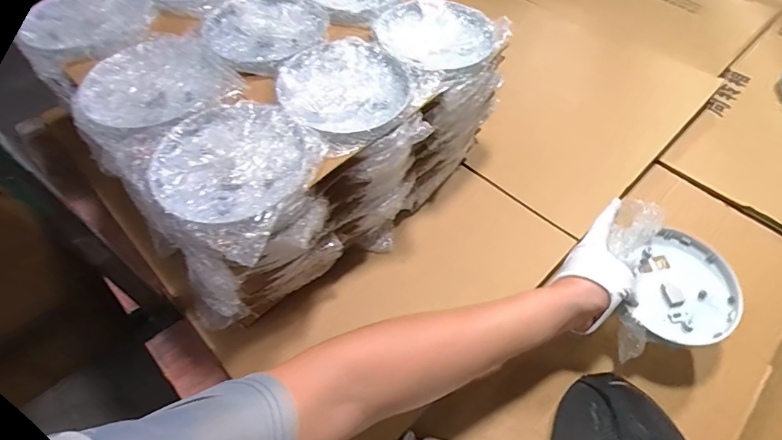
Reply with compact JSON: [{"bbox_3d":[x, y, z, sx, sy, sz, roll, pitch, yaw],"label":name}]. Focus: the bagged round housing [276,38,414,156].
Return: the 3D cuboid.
[{"bbox_3d":[-0.046,-0.135,0.446,0.129,0.020,0.136,1,55,-1],"label":"bagged round housing"}]

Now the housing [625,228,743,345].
[{"bbox_3d":[0.324,0.075,0.474,0.123,0.028,0.114,1,57,-1],"label":"housing"}]

